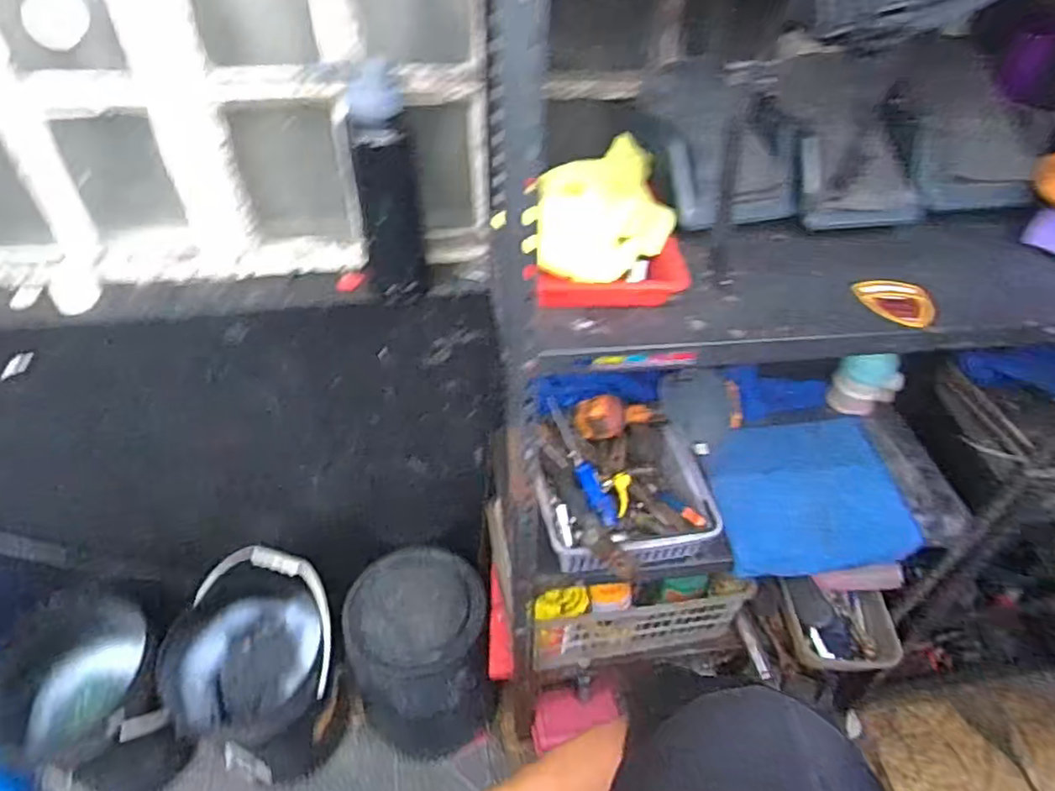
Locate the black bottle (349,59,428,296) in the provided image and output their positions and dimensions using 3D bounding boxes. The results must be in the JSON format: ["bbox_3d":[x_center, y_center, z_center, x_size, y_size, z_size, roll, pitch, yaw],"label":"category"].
[{"bbox_3d":[-0.169,-0.251,0.803,0.072,0.268,0.067,-7,47,-9],"label":"black bottle"}]

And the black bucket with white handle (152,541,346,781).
[{"bbox_3d":[-0.527,0.537,1.295,0.309,0.401,0.305,1,47,-1],"label":"black bucket with white handle"}]

